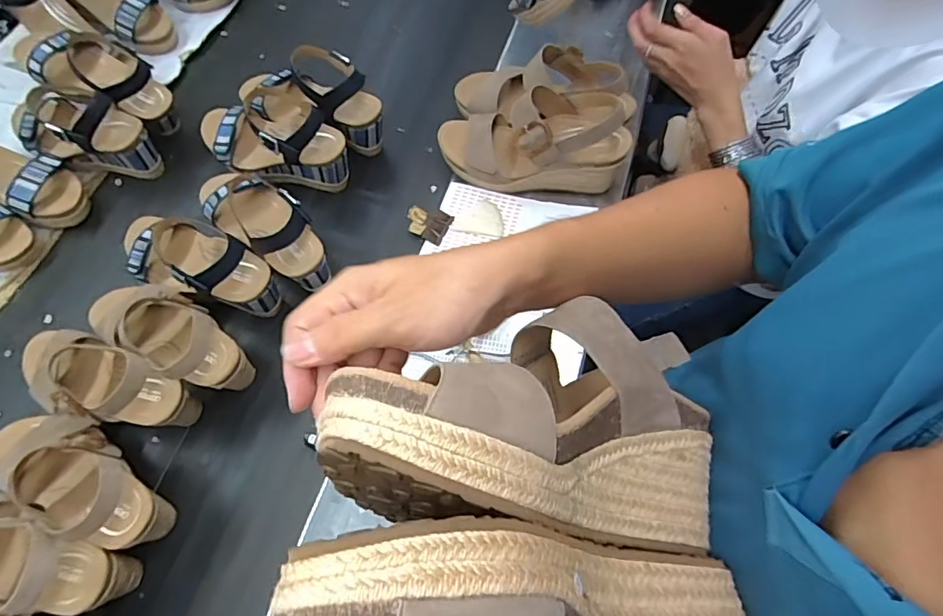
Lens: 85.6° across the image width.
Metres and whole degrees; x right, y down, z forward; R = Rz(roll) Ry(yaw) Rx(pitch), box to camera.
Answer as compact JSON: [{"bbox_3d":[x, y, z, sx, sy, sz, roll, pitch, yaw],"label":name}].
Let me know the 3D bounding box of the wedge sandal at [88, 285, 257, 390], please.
[{"bbox_3d":[-0.360,0.024,0.601,0.221,0.106,0.089,24,66,13],"label":"wedge sandal"}]

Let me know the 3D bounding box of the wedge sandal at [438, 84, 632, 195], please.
[{"bbox_3d":[0.073,-0.221,0.660,0.238,0.129,0.090,13,64,8],"label":"wedge sandal"}]

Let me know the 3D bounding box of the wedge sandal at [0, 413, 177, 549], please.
[{"bbox_3d":[-0.419,0.177,0.540,0.232,0.123,0.090,14,65,24],"label":"wedge sandal"}]

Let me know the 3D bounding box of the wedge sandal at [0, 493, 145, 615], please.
[{"bbox_3d":[-0.448,0.243,0.502,0.237,0.122,0.086,6,64,19],"label":"wedge sandal"}]

